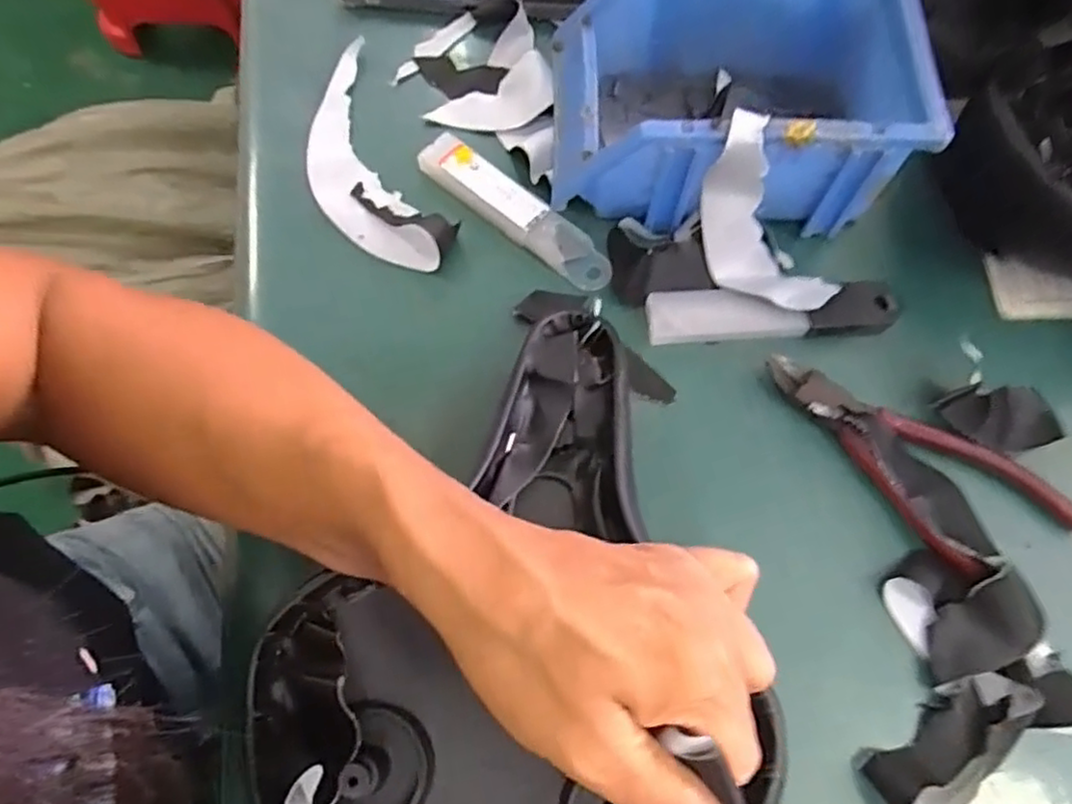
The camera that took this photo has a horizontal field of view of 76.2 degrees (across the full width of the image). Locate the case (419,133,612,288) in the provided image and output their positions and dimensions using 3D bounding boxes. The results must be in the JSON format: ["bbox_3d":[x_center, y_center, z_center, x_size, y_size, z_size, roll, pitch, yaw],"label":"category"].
[{"bbox_3d":[-0.012,-0.104,0.372,0.125,0.014,0.028,40,74,13],"label":"case"}]

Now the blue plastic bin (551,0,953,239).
[{"bbox_3d":[0.099,-0.161,0.361,0.174,0.074,0.120,-1,69,-1],"label":"blue plastic bin"}]

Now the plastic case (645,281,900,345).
[{"bbox_3d":[0.121,-0.046,0.351,0.126,0.013,0.027,-3,69,-1],"label":"plastic case"}]

